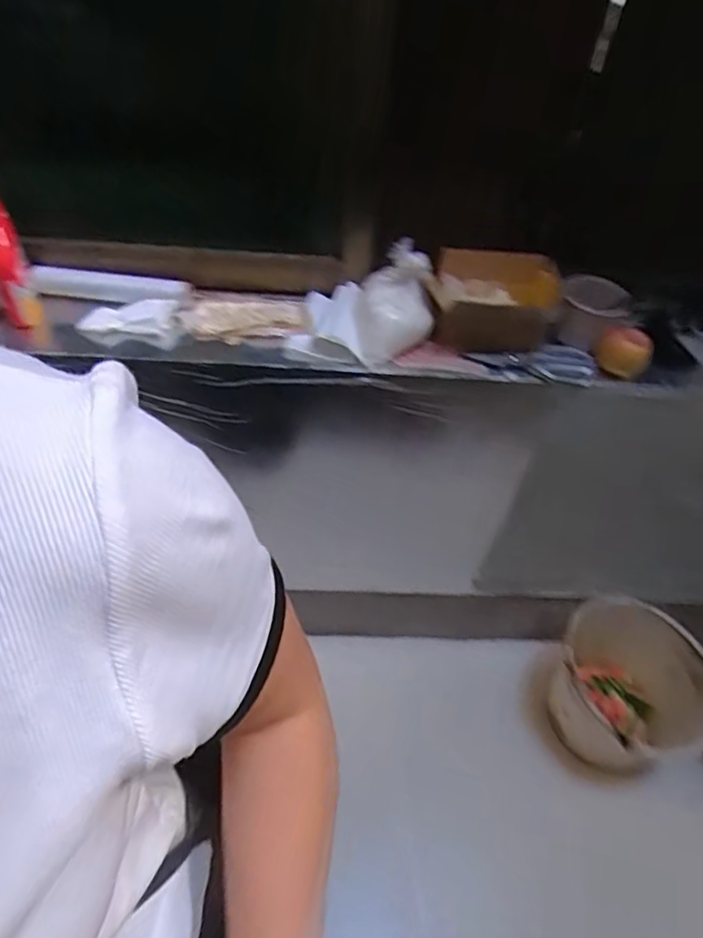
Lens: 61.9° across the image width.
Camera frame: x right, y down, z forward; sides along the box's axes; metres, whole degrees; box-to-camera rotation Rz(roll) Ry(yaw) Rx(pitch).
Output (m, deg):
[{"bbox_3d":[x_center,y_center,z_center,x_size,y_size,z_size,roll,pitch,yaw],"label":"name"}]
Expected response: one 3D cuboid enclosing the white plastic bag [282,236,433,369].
[{"bbox_3d":[0.019,-0.253,0.879,0.199,0.152,0.133,13,47,7],"label":"white plastic bag"}]

